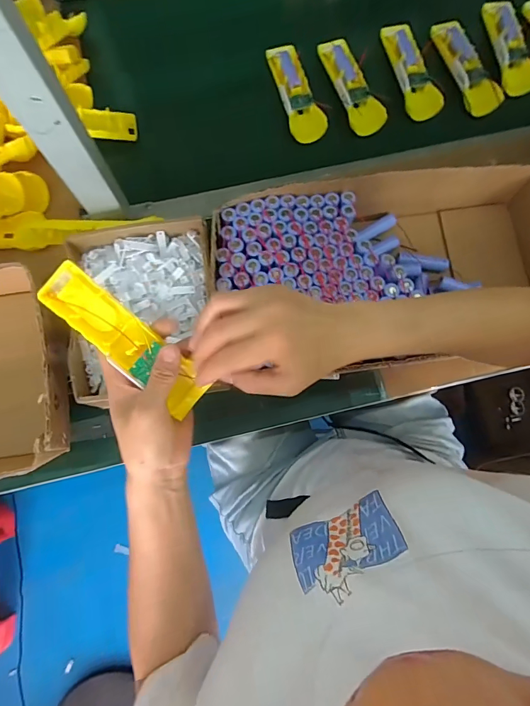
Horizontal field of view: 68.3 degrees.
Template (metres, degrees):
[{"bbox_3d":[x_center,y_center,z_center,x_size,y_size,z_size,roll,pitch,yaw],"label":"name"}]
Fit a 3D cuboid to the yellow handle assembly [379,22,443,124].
[{"bbox_3d":[0.210,-0.408,0.564,0.048,0.018,0.159,-15,79,-3],"label":"yellow handle assembly"}]

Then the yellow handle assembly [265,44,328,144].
[{"bbox_3d":[0.045,-0.372,0.558,0.047,0.015,0.158,-17,79,-3],"label":"yellow handle assembly"}]

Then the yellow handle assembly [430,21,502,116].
[{"bbox_3d":[0.288,-0.414,0.561,0.042,0.022,0.156,-18,79,-3],"label":"yellow handle assembly"}]

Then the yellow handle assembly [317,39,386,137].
[{"bbox_3d":[0.124,-0.386,0.561,0.047,0.019,0.158,-18,79,-3],"label":"yellow handle assembly"}]

